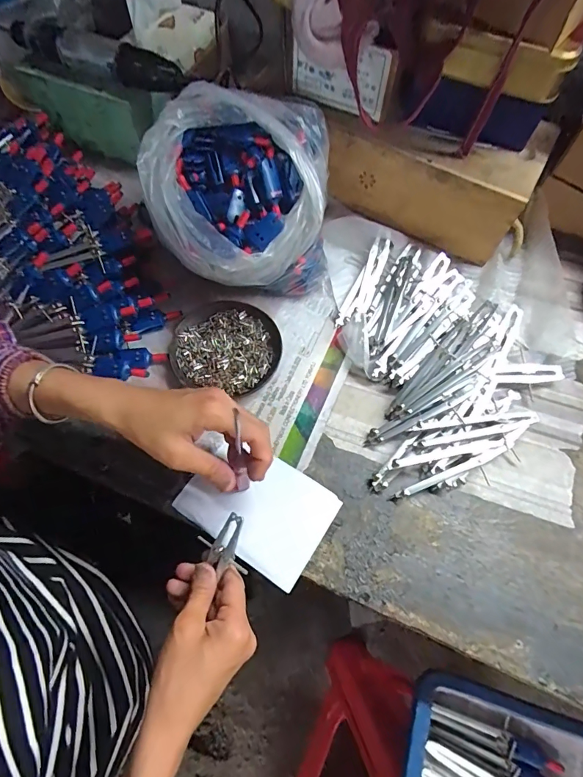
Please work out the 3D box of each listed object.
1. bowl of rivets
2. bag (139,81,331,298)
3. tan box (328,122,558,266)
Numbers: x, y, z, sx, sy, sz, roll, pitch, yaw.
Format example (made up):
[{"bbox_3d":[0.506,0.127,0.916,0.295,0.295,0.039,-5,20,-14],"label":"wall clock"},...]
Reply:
[{"bbox_3d":[-0.070,-0.045,0.458,0.114,0.022,0.106,0,67,-1],"label":"bowl of rivets"},{"bbox_3d":[-0.057,-0.196,0.443,0.187,0.134,0.177,0,67,-1],"label":"bag"},{"bbox_3d":[0.165,-0.260,0.503,0.225,0.109,0.124,26,69,10],"label":"tan box"}]

